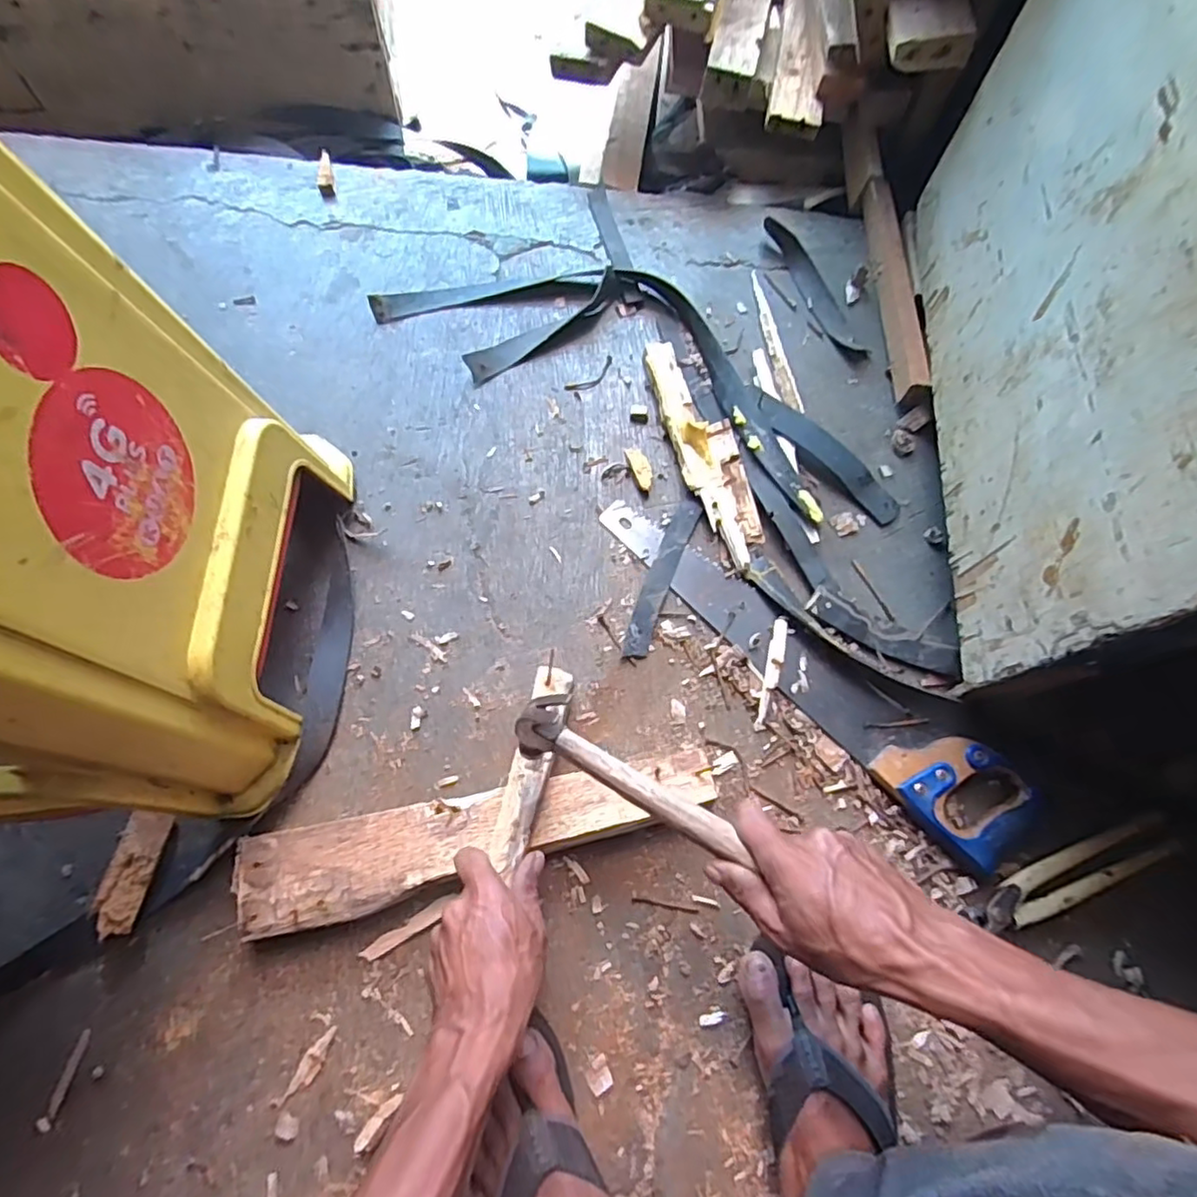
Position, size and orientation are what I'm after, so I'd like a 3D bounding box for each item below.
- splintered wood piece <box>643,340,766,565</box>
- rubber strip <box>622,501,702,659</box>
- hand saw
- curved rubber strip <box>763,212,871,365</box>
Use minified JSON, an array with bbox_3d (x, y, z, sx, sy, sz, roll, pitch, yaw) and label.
[{"bbox_3d":[0.116,-0.163,0.682,0.065,0.031,0.273,-17,74,-7],"label":"splintered wood piece"},{"bbox_3d":[0.065,-0.022,0.650,0.027,0.006,0.180,21,73,5],"label":"rubber strip"},{"bbox_3d":[0.210,0.051,0.628,0.487,0.022,0.108,43,76,11],"label":"hand saw"},{"bbox_3d":[0.265,-0.376,0.760,0.033,0.031,0.207,-24,75,-9],"label":"curved rubber strip"}]

